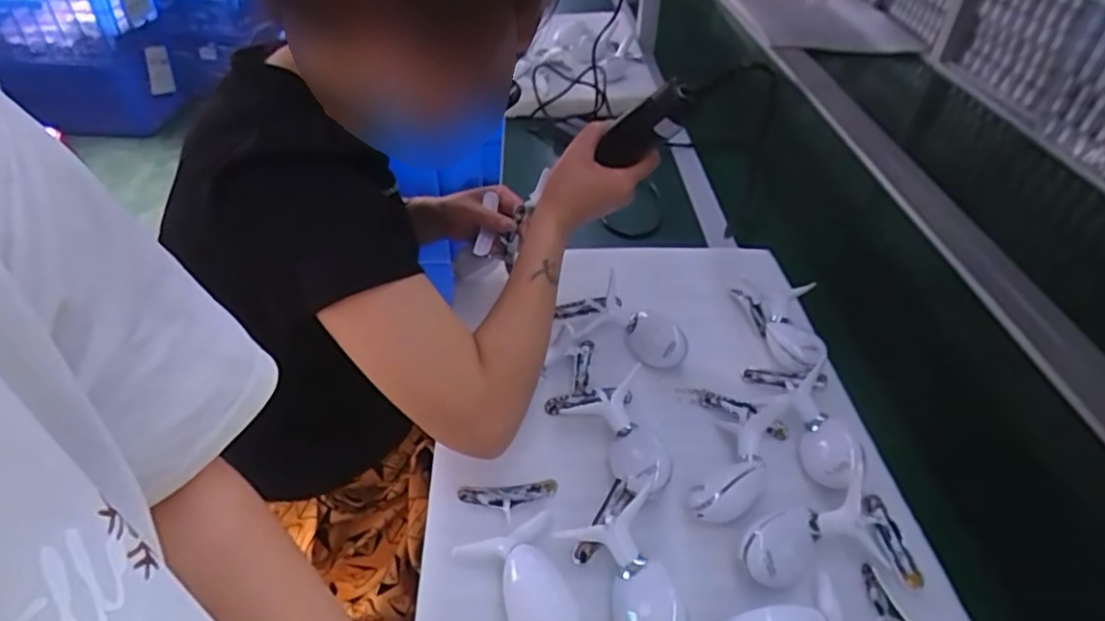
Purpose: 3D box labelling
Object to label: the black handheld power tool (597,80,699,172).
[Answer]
[{"bbox_3d":[0.080,-0.156,0.560,0.039,0.104,0.026,53,49,-7],"label":"black handheld power tool"}]

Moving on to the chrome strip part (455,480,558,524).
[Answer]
[{"bbox_3d":[-0.037,0.159,0.544,0.082,0.015,0.029,-3,41,-7],"label":"chrome strip part"}]

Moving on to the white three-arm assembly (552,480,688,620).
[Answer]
[{"bbox_3d":[0.065,0.193,0.479,0.070,0.042,0.115,-20,46,-25],"label":"white three-arm assembly"}]

